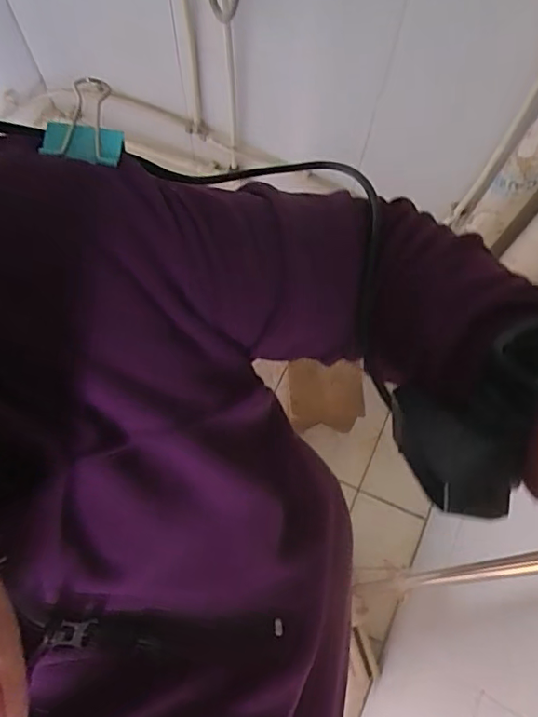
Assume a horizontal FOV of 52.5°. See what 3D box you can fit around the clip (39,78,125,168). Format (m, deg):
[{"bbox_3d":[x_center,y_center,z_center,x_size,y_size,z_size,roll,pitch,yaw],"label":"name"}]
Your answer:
[{"bbox_3d":[-0.079,-0.099,0.236,0.032,0.009,0.038,3,70,0],"label":"clip"}]

